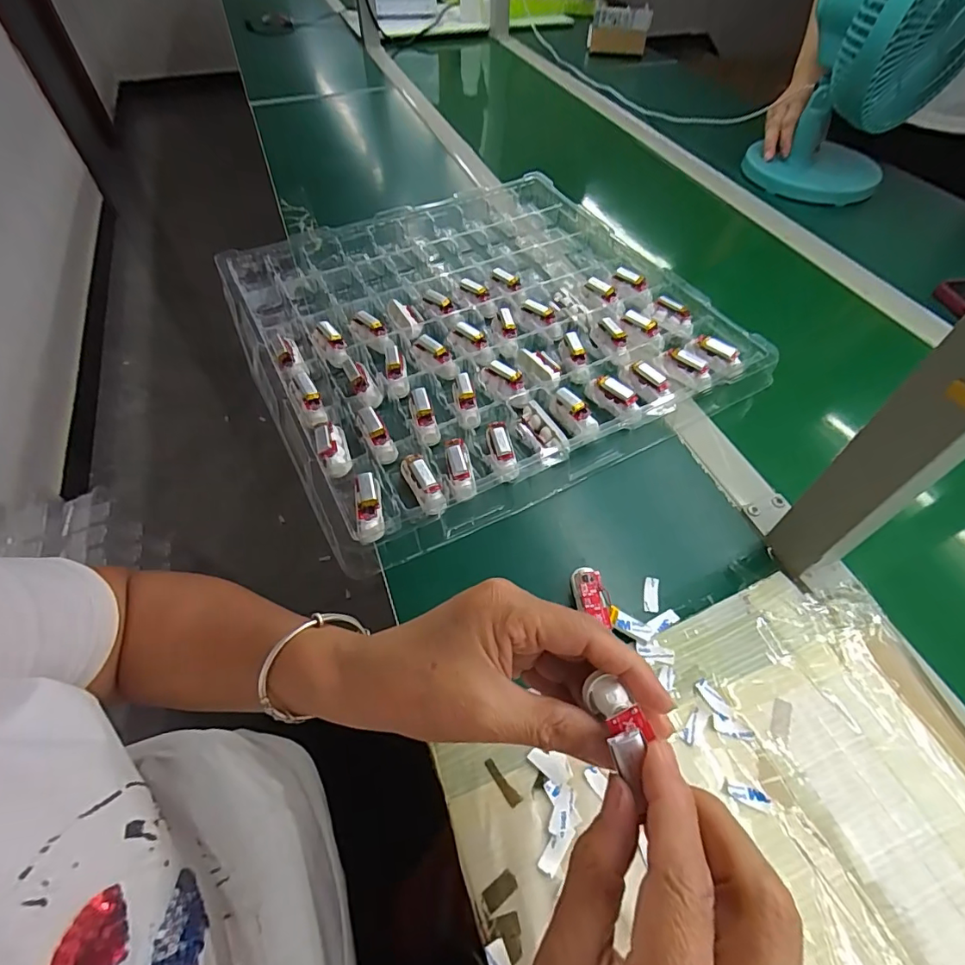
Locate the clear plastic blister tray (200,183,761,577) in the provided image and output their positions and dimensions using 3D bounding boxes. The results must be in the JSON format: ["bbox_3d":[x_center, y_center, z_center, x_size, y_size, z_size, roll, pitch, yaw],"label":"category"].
[{"bbox_3d":[-0.008,-0.185,0.546,0.459,0.035,0.462,-23,58,-17],"label":"clear plastic blister tray"}]

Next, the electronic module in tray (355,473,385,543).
[{"bbox_3d":[-0.094,0.017,0.397,0.021,0.012,0.058,-11,55,-9],"label":"electronic module in tray"}]

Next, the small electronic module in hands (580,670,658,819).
[{"bbox_3d":[0.057,0.099,0.202,0.016,0.014,0.037,-11,38,-8],"label":"small electronic module in hands"}]

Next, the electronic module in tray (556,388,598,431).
[{"bbox_3d":[0.086,-0.069,0.453,0.018,0.023,0.048,-26,58,-18],"label":"electronic module in tray"}]

